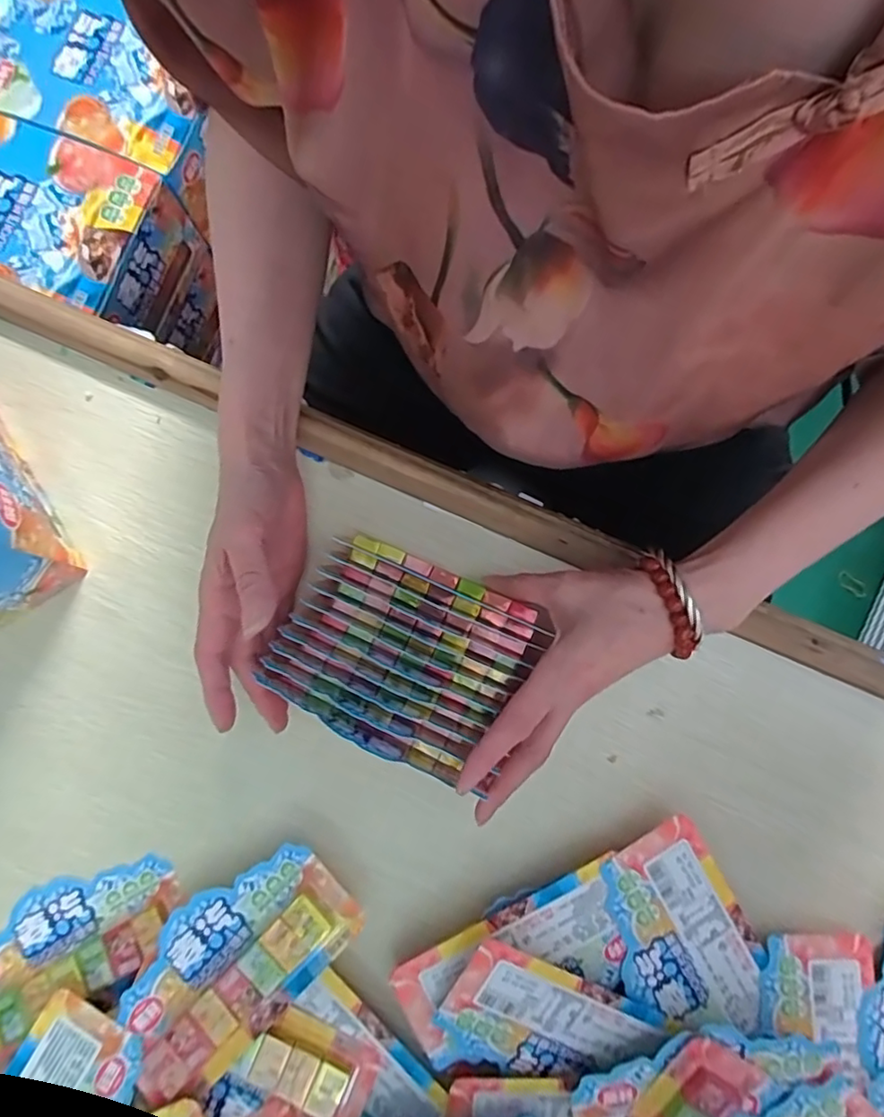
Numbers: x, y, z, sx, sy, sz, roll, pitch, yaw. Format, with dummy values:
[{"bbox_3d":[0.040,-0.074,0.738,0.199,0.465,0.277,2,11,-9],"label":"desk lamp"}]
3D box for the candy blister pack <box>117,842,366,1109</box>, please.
[{"bbox_3d":[-0.117,0.224,0.323,0.135,0.019,0.076,-41,82,-8],"label":"candy blister pack"}]

